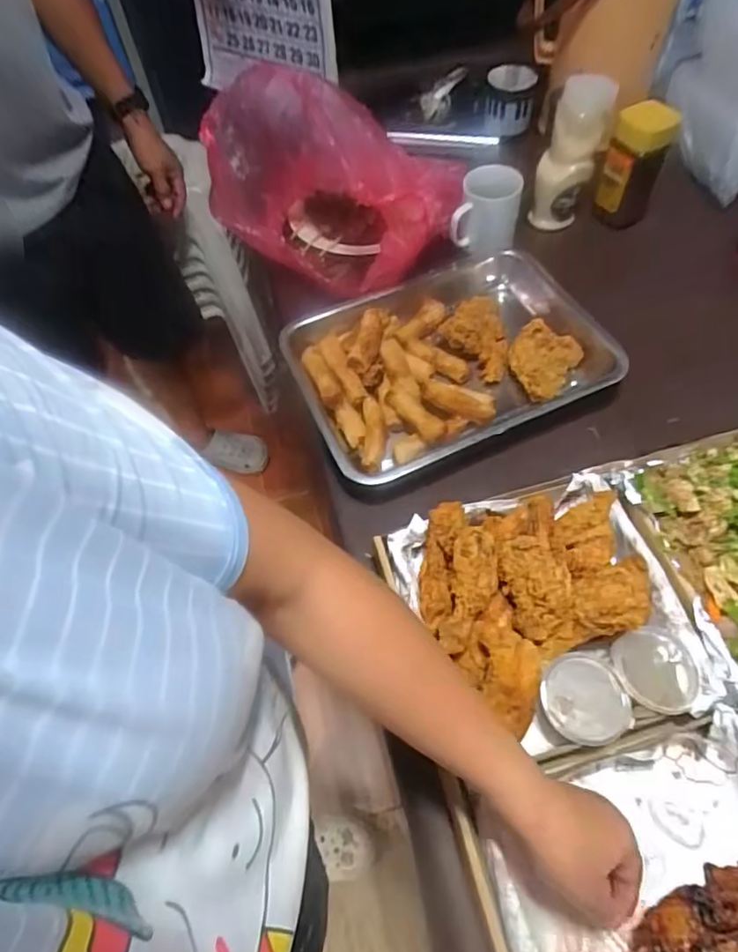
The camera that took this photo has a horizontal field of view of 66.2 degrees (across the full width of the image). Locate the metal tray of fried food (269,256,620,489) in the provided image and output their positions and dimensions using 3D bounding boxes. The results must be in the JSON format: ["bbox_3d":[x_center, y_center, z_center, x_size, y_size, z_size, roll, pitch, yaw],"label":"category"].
[{"bbox_3d":[0.102,-0.143,0.688,0.368,0.071,0.265,-22,59,-9],"label":"metal tray of fried food"}]

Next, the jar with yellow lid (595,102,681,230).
[{"bbox_3d":[0.364,-0.422,0.784,0.072,0.141,0.070,-2,58,3],"label":"jar with yellow lid"}]

